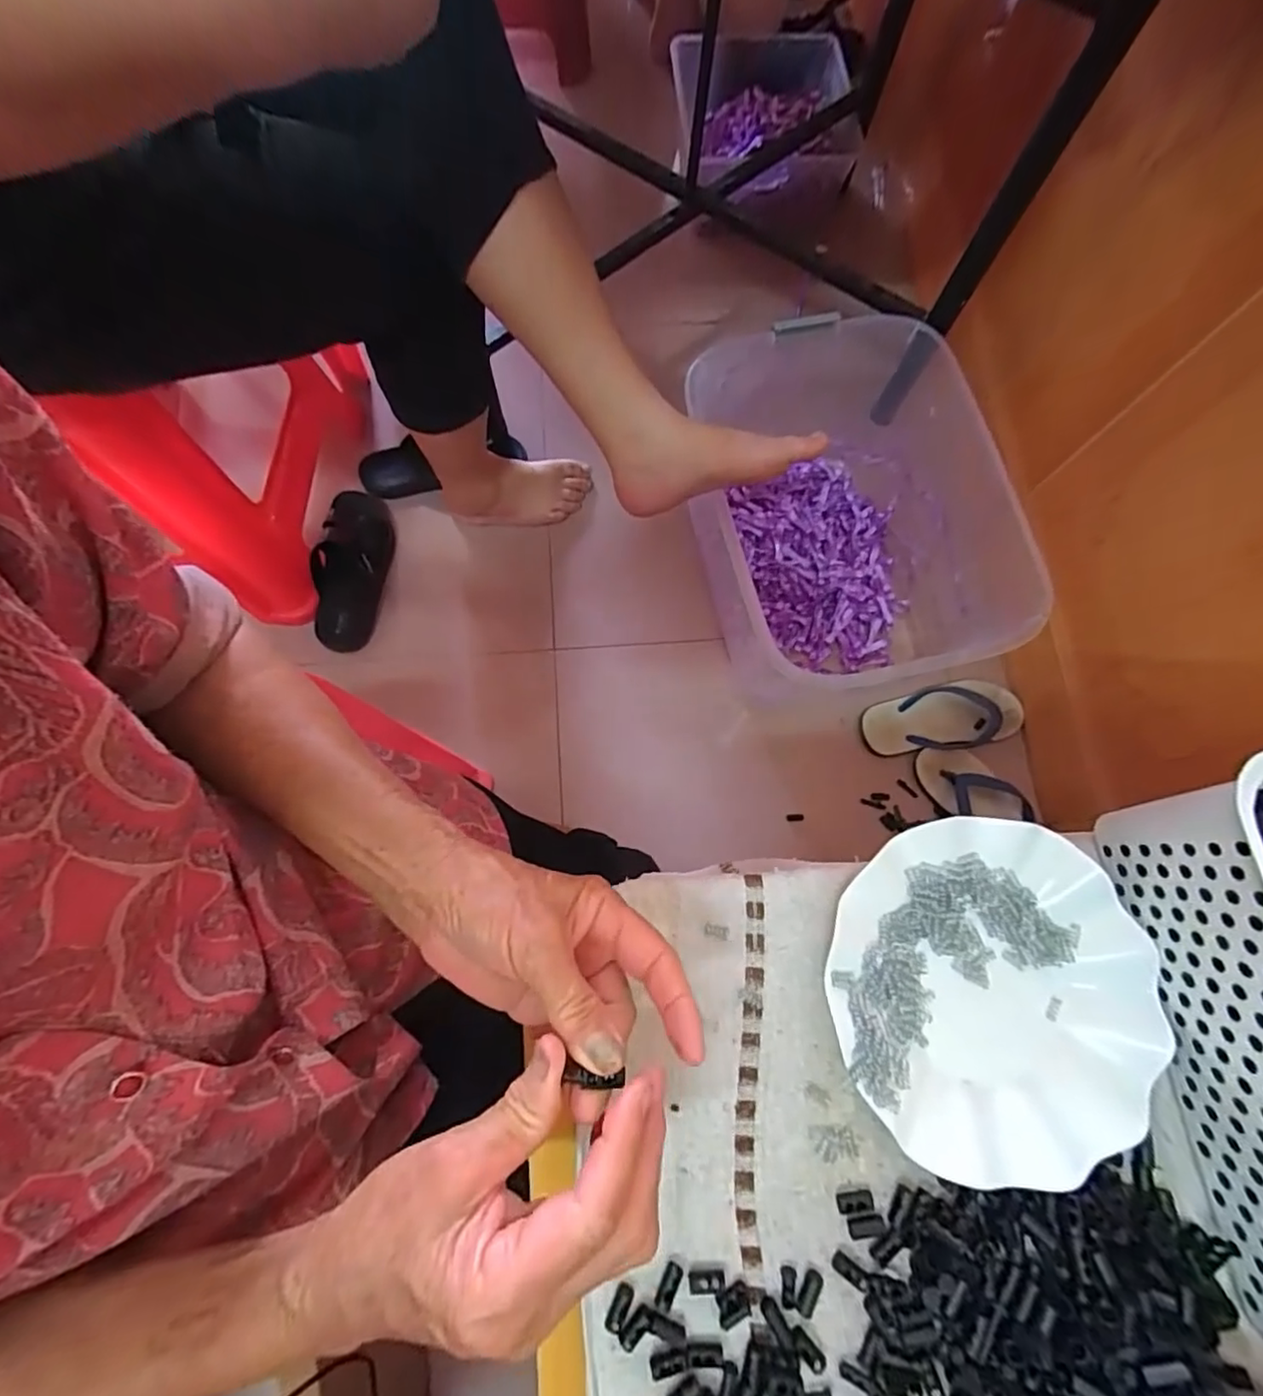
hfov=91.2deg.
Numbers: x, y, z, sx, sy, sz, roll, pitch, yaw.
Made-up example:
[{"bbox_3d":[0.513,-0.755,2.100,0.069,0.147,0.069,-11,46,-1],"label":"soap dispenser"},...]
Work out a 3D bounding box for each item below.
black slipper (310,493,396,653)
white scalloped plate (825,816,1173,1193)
[{"bbox_3d":[-0.409,-0.190,0.916,0.095,0.080,0.245,9,75,1],"label":"black slipper"},{"bbox_3d":[0.204,0.165,0.352,0.181,0.024,0.179,0,75,-2],"label":"white scalloped plate"}]

